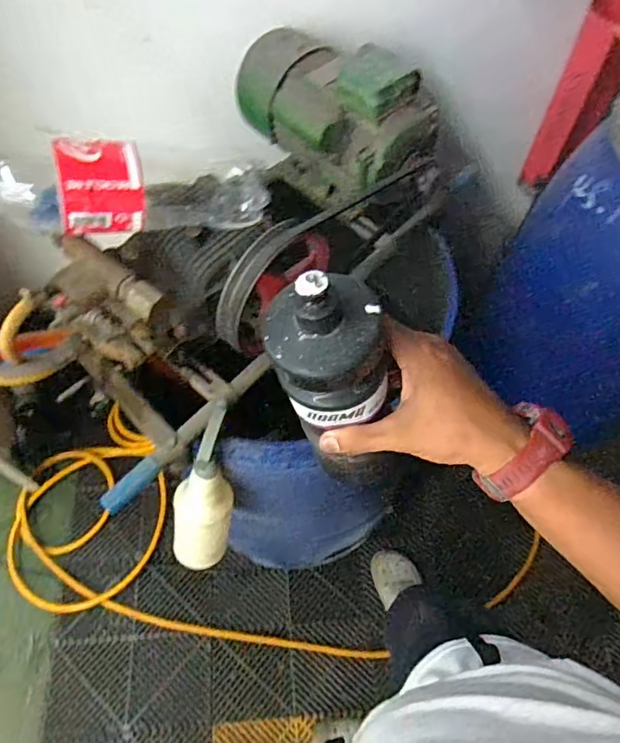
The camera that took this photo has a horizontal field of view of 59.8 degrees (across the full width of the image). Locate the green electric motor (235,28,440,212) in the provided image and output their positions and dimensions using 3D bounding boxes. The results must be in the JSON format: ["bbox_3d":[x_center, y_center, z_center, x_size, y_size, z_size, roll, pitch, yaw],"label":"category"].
[{"bbox_3d":[0.036,-0.413,0.875,0.176,0.205,0.334,-36,67,-19],"label":"green electric motor"}]

